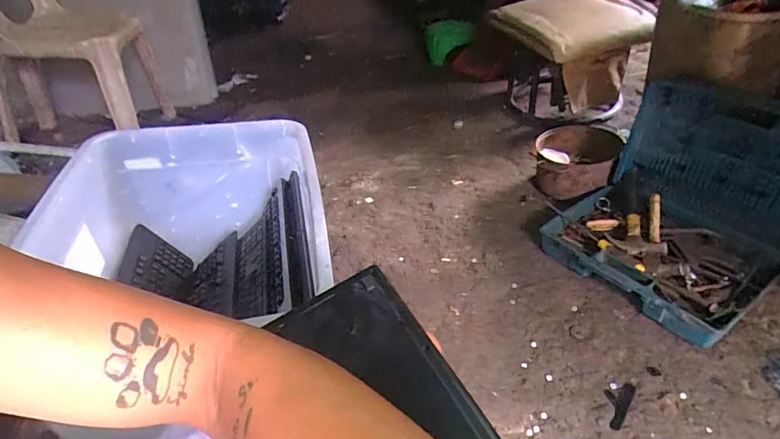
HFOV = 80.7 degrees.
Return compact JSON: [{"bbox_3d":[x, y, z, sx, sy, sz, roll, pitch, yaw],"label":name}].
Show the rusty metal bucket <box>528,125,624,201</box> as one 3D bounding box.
[{"bbox_3d":[0.537,-0.163,1.335,0.226,0.137,0.224,12,39,20],"label":"rusty metal bucket"}]

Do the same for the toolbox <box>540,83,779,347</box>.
[{"bbox_3d":[0.637,-0.039,1.014,0.386,0.358,0.423,-22,40,-24],"label":"toolbox"}]

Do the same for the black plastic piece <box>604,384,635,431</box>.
[{"bbox_3d":[0.413,0.333,0.840,0.043,0.007,0.107,23,44,31],"label":"black plastic piece"}]

